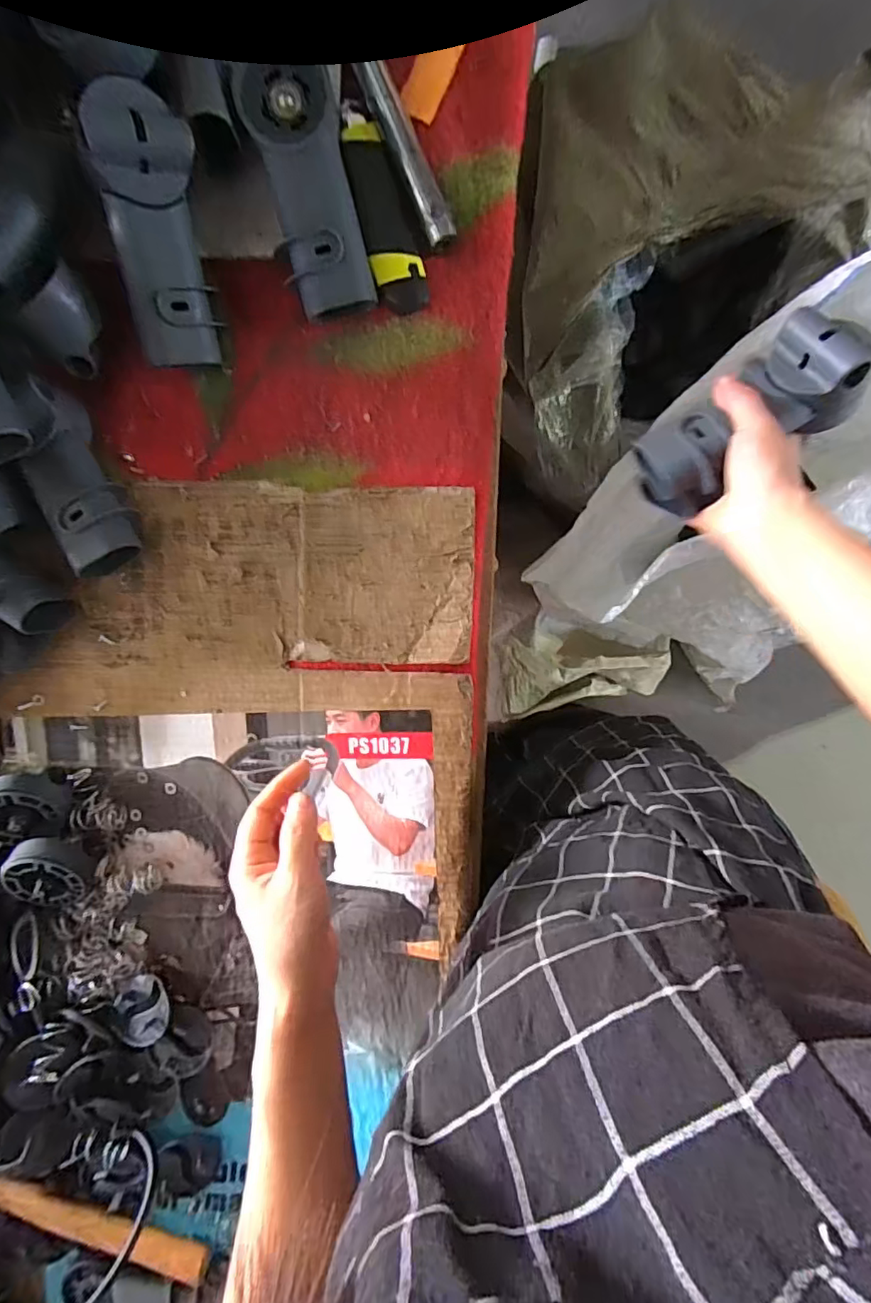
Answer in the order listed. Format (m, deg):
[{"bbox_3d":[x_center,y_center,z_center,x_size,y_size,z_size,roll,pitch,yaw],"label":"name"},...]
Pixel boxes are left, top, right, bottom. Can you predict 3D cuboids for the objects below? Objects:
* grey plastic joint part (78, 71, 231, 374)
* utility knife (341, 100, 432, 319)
[{"bbox_3d":[-0.195,-0.292,0.393,0.063,0.062,0.160,1,122,3],"label":"grey plastic joint part"},{"bbox_3d":[-0.038,-0.342,0.419,0.045,0.015,0.153,-13,93,4],"label":"utility knife"}]

